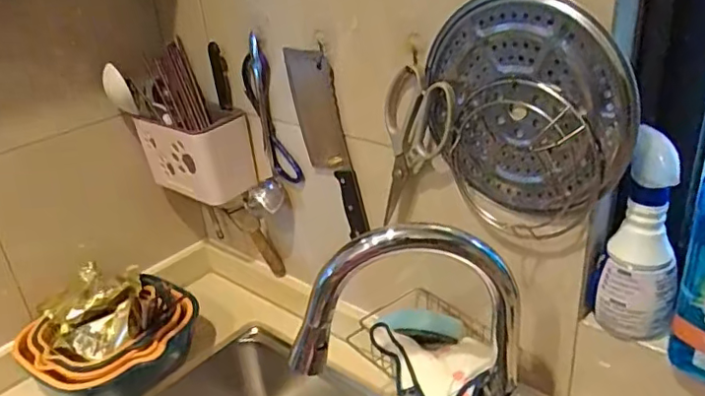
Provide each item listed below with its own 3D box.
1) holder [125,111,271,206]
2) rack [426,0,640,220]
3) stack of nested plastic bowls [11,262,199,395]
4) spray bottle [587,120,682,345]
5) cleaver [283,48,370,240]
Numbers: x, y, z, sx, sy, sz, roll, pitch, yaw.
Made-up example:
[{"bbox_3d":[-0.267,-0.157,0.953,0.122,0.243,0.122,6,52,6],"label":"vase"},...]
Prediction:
[{"bbox_3d":[-0.244,-0.075,0.923,0.207,0.131,0.098,14,33,34],"label":"holder"},{"bbox_3d":[0.171,-0.091,0.577,0.031,0.216,0.212,-27,34,-36],"label":"rack"},{"bbox_3d":[-0.366,0.219,0.862,0.221,0.156,0.179,-26,33,-34],"label":"stack of nested plastic bowls"},{"bbox_3d":[0.288,0.044,0.566,0.070,0.208,0.049,2,28,15],"label":"spray bottle"},{"bbox_3d":[-0.039,-0.077,0.797,0.020,0.262,0.100,-26,21,-37],"label":"cleaver"}]

